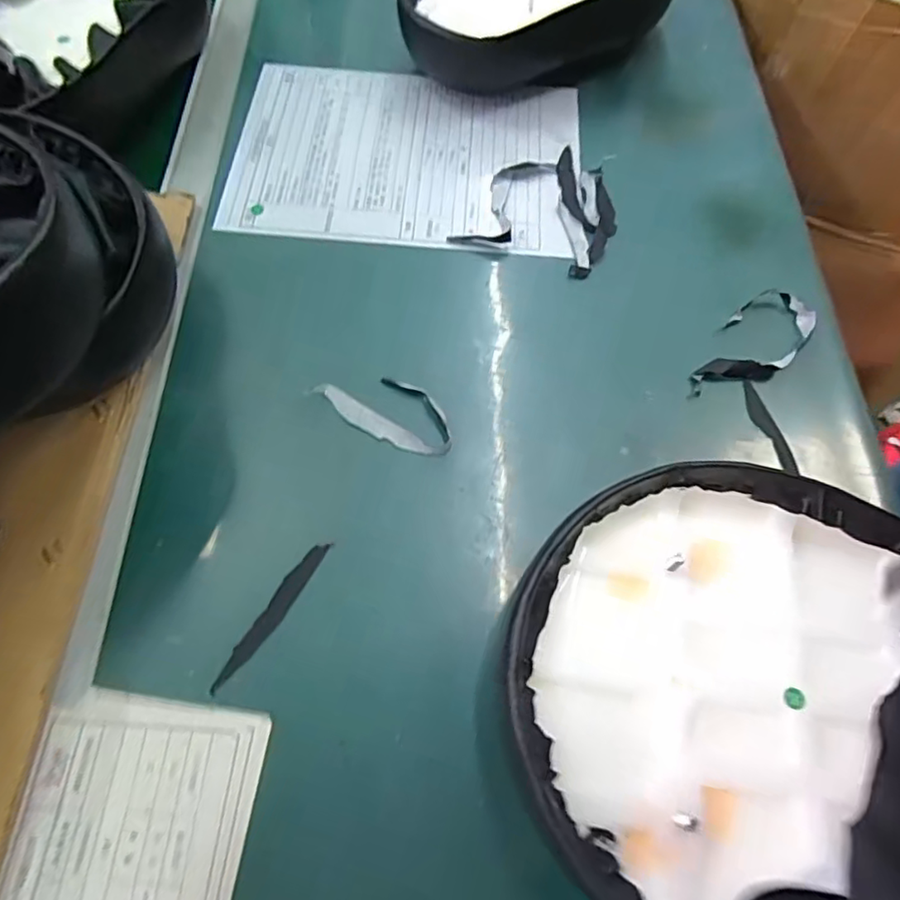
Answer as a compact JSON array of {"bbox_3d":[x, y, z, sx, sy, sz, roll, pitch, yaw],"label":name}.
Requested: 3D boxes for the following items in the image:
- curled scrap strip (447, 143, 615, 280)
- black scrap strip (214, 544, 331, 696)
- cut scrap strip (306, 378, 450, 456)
[{"bbox_3d":[0.082,-0.199,0.490,0.109,0.008,0.127,24,65,7],"label":"curled scrap strip"},{"bbox_3d":[-0.103,0.095,0.346,0.012,0.004,0.098,29,66,10],"label":"black scrap strip"},{"bbox_3d":[-0.044,-0.029,0.403,0.100,0.004,0.044,23,65,7],"label":"cut scrap strip"}]

